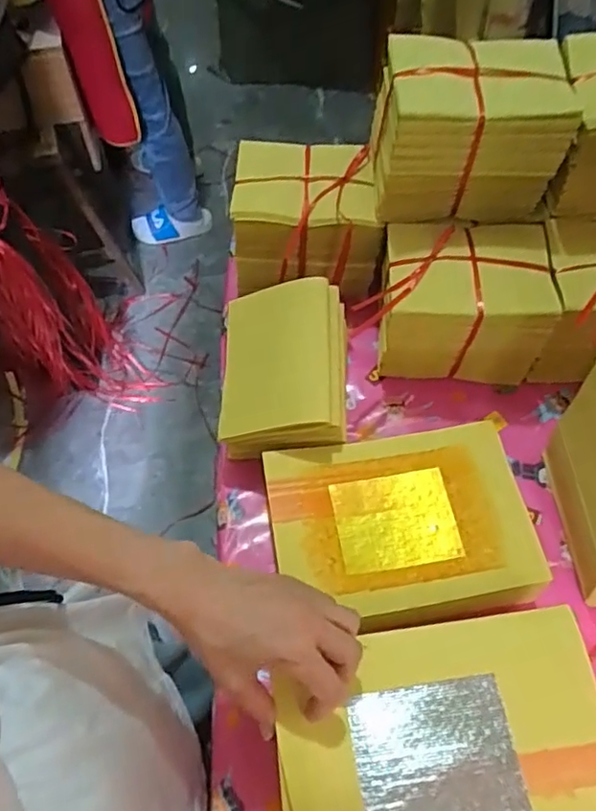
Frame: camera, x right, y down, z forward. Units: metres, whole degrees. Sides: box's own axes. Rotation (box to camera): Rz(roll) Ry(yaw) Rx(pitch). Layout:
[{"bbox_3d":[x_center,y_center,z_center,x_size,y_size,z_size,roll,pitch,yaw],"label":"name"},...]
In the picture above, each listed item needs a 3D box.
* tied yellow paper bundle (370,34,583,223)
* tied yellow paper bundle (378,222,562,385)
[{"bbox_3d":[0.166,-0.270,0.603,0.169,0.132,0.109,-2,60,0],"label":"tied yellow paper bundle"},{"bbox_3d":[0.170,-0.109,0.646,0.165,0.127,0.119,2,60,2],"label":"tied yellow paper bundle"}]

